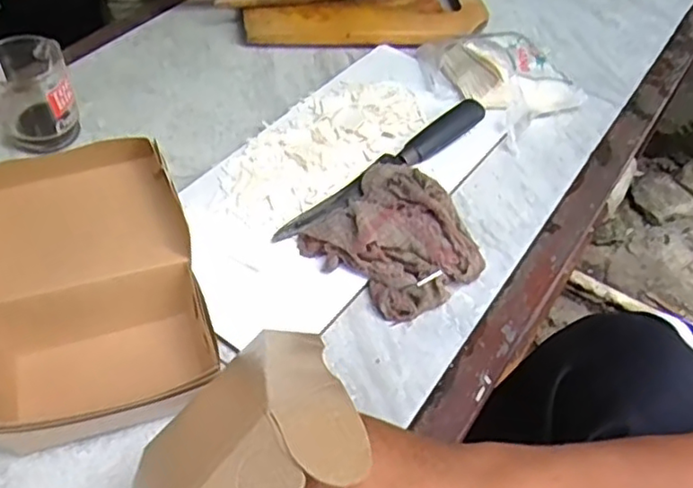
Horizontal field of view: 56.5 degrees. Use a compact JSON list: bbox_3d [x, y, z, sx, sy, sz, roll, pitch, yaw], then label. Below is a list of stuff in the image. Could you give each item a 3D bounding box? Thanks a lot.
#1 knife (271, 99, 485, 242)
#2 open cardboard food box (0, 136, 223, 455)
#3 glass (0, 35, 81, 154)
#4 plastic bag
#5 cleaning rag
[{"bbox_3d":[0.036,-0.070,0.581,0.246,0.021,0.031,-34,59,-29],"label":"knife"},{"bbox_3d":[-0.177,0.030,0.442,0.147,0.092,0.182,-14,51,-16],"label":"open cardboard food box"},{"bbox_3d":[-0.280,-0.132,0.578,0.067,0.079,0.070,-17,52,-18],"label":"glass"},{"bbox_3d":[0.158,-0.186,0.679,0.127,0.061,0.156,-34,59,-29],"label":"plastic bag"},{"bbox_3d":[0.046,-0.006,0.529,0.125,0.052,0.119,33,54,22],"label":"cleaning rag"}]

